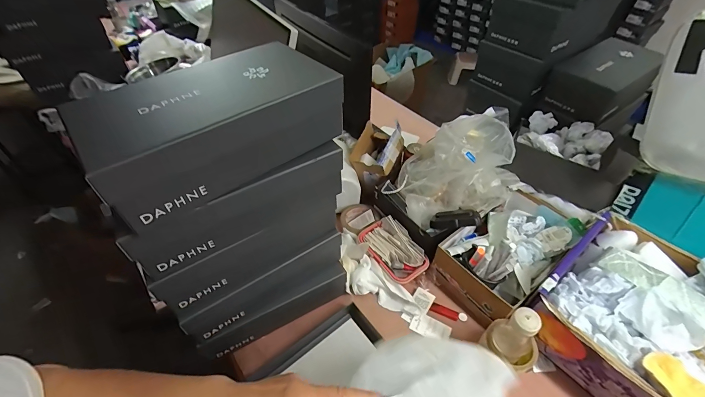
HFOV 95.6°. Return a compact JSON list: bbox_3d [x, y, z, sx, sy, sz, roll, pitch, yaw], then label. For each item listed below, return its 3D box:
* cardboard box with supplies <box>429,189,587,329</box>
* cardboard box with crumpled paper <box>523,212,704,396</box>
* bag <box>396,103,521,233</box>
[{"bbox_3d":[0.348,0.102,0.716,0.318,0.132,0.179,-32,54,-25],"label":"cardboard box with supplies"},{"bbox_3d":[0.558,0.236,0.555,0.314,0.157,0.383,-31,54,-25],"label":"cardboard box with crumpled paper"},{"bbox_3d":[0.255,-0.079,0.759,0.298,0.153,0.190,-13,49,-11],"label":"bag"}]

